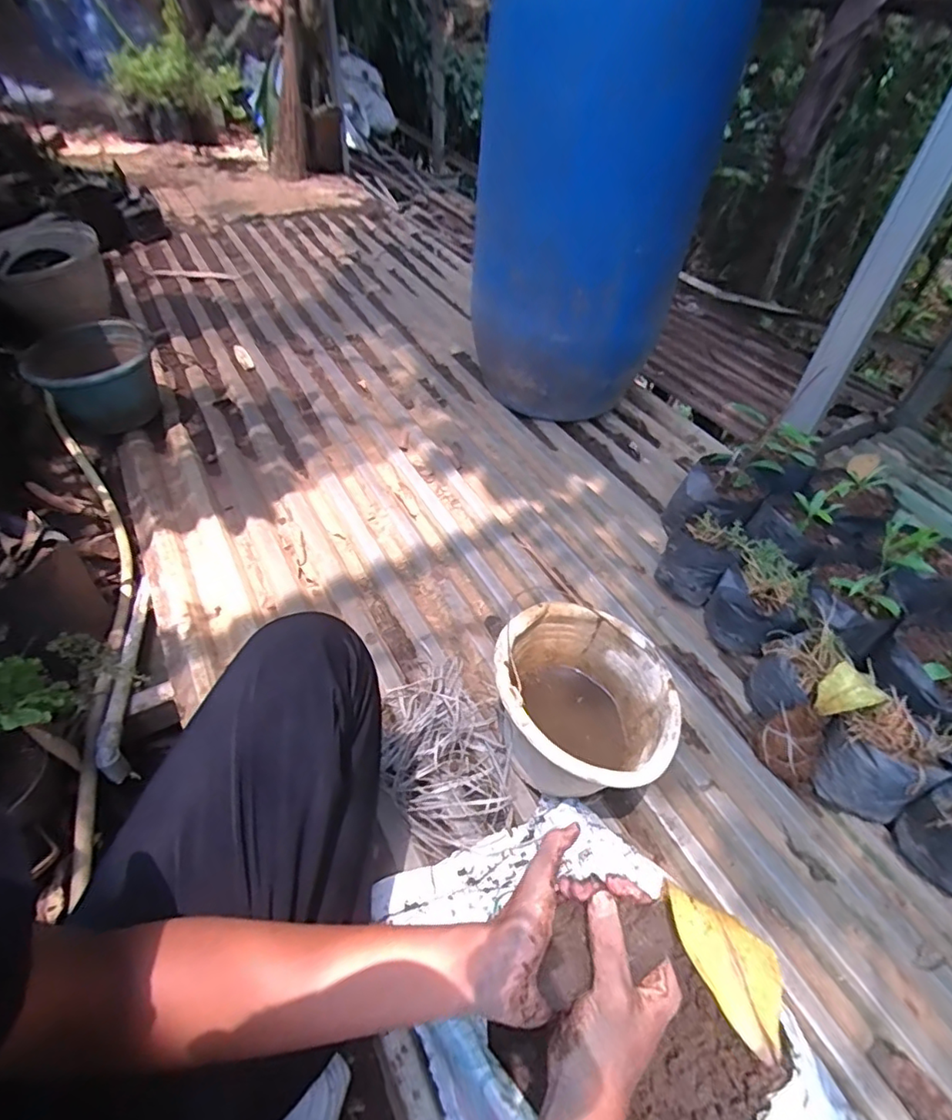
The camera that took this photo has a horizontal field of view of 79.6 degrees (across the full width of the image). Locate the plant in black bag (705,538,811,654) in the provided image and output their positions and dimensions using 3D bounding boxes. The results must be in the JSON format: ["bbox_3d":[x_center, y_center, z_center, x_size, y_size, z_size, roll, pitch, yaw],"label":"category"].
[{"bbox_3d":[0.467,0.073,0.963,0.126,0.135,0.136,-26,56,-23],"label":"plant in black bag"}]

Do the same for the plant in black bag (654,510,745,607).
[{"bbox_3d":[0.399,0.004,1.037,0.106,0.149,0.099,2,49,-2],"label":"plant in black bag"}]

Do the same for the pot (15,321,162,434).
[{"bbox_3d":[-0.794,-0.372,1.206,0.233,0.172,0.232,-26,56,-23],"label":"pot"}]

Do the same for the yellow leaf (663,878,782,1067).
[{"bbox_3d":[0.153,0.240,0.346,0.044,0.022,0.090,-16,51,-19],"label":"yellow leaf"}]

